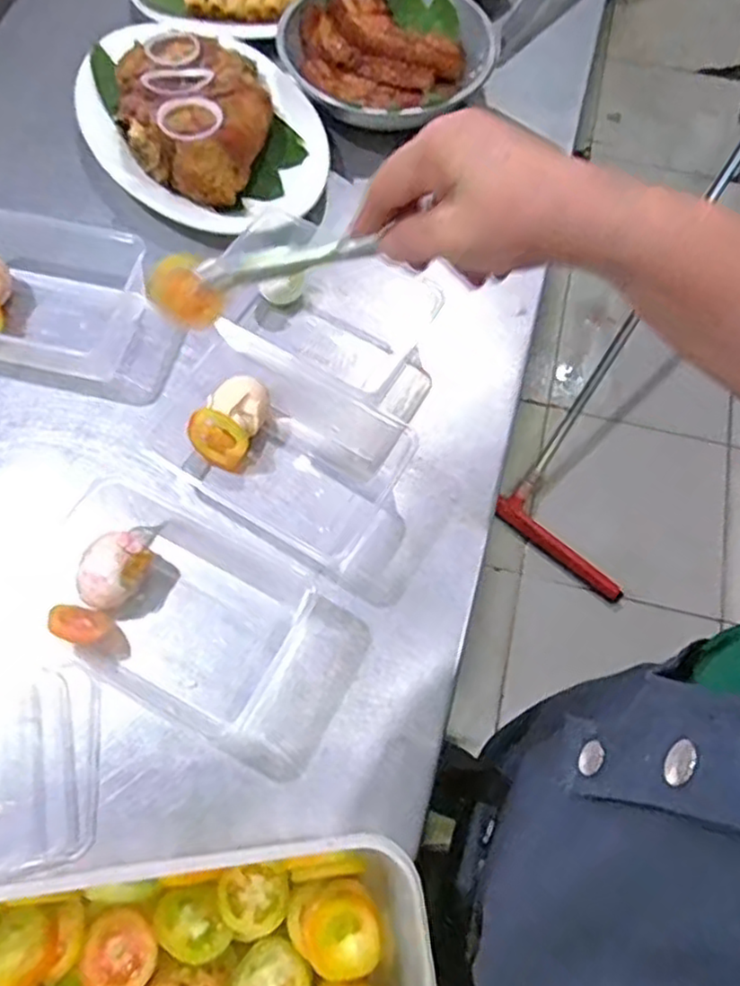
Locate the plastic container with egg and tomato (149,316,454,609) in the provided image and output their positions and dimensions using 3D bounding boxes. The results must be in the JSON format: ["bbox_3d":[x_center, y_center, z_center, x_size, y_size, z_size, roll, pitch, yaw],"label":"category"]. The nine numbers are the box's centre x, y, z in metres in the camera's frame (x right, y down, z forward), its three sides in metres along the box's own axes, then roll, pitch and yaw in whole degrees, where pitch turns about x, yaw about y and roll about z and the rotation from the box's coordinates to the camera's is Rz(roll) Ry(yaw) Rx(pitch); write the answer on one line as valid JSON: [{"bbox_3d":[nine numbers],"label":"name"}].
[{"bbox_3d":[-0.050,-0.036,0.519,0.237,0.046,0.137,31,69,12],"label":"plastic container with egg and tomato"}]

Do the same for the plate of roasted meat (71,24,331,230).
[{"bbox_3d":[-0.161,-0.360,0.647,0.203,0.069,0.308,-31,70,-14],"label":"plate of roasted meat"}]

